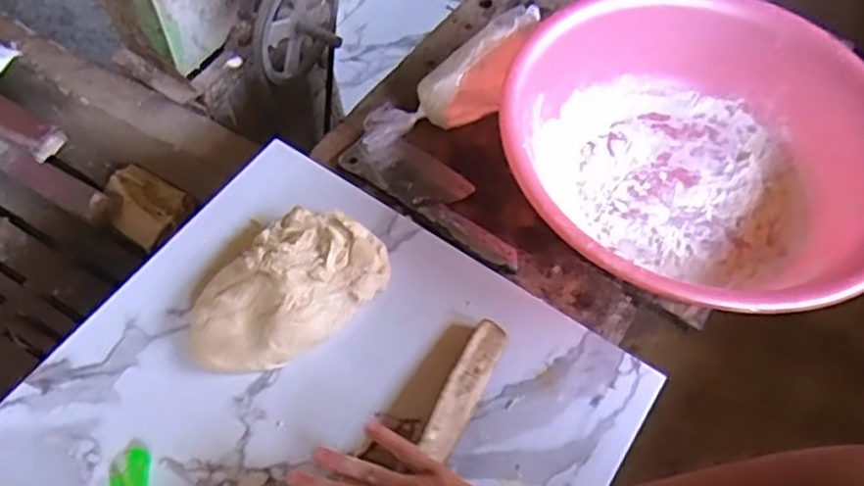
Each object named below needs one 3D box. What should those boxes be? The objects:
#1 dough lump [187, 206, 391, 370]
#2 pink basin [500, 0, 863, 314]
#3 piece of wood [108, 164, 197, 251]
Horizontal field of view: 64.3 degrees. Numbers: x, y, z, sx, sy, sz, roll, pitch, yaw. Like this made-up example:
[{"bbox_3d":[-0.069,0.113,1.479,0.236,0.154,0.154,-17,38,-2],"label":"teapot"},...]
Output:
[{"bbox_3d":[-0.143,0.043,0.672,0.203,0.049,0.125,-39,68,-24],"label":"dough lump"},{"bbox_3d":[0.275,-0.109,0.751,0.377,0.159,0.405,2,58,-4],"label":"pink basin"},{"bbox_3d":[-0.491,-0.067,1.166,0.149,0.026,0.113,28,60,12],"label":"piece of wood"}]

